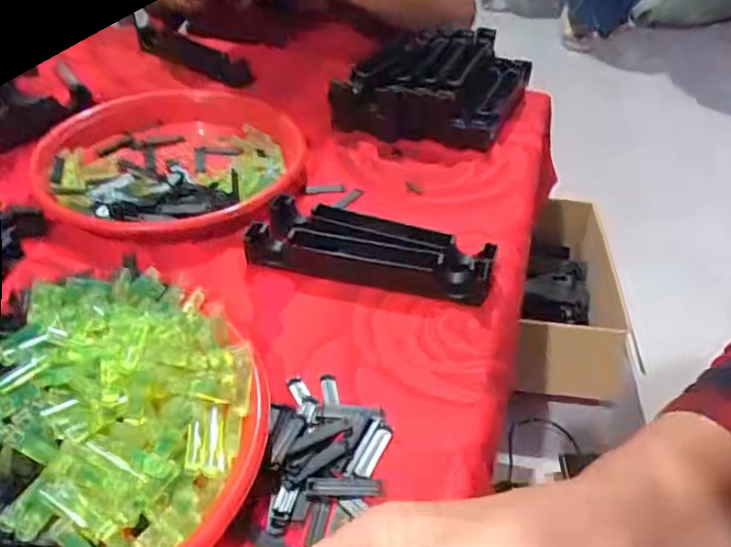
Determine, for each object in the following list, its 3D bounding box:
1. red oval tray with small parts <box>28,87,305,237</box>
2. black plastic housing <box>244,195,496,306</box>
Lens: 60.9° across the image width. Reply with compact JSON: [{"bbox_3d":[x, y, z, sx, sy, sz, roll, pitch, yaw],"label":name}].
[{"bbox_3d":[-0.188,-0.111,0.605,0.240,0.035,0.239,-8,41,-12],"label":"red oval tray with small parts"},{"bbox_3d":[0.004,-0.021,0.511,0.197,0.032,0.059,10,41,9],"label":"black plastic housing"}]

